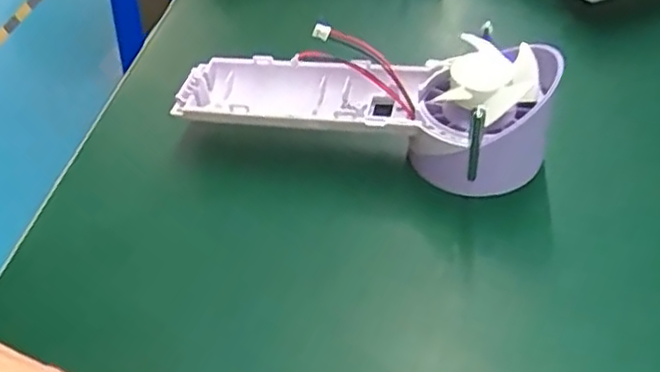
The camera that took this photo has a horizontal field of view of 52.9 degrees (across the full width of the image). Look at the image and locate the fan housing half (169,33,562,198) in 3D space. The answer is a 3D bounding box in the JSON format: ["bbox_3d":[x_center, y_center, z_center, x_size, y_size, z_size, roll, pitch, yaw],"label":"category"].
[{"bbox_3d":[0.015,-0.037,0.316,0.169,0.059,0.054,8,46,14],"label":"fan housing half"}]

